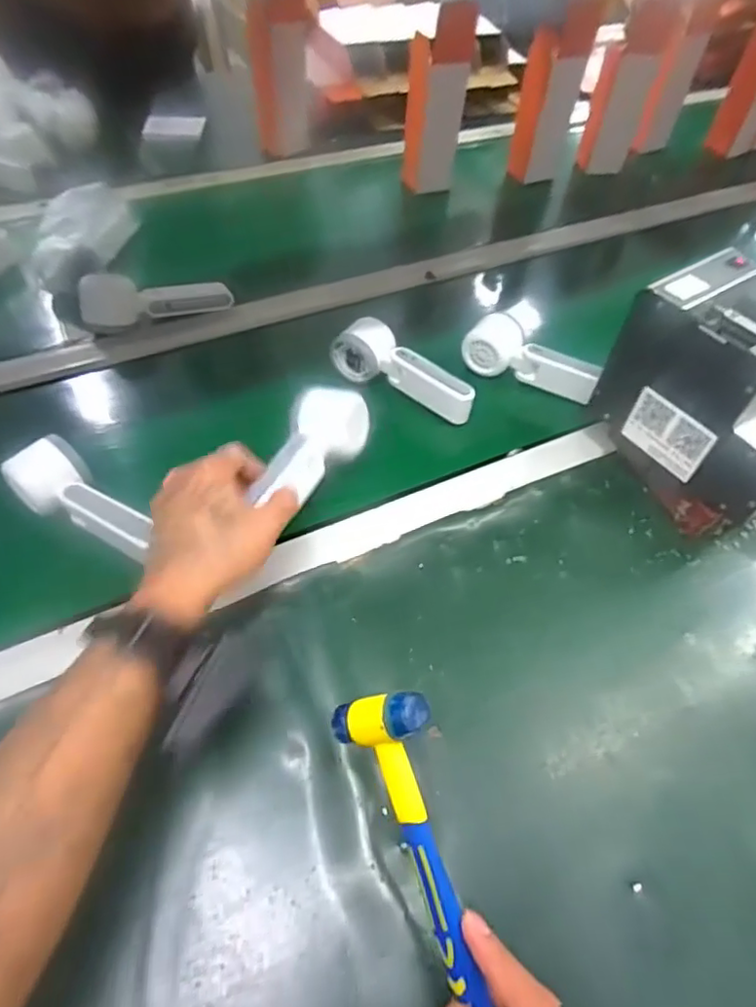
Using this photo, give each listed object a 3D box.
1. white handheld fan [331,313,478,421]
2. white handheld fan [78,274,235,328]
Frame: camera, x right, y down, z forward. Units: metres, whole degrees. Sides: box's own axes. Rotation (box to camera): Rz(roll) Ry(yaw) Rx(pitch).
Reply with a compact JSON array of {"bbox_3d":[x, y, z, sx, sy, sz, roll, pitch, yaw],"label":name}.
[{"bbox_3d":[0.028,-0.139,0.638,0.165,0.067,0.049,33,58,19],"label":"white handheld fan"},{"bbox_3d":[-0.248,-0.227,0.684,0.164,0.054,0.049,-14,54,-34],"label":"white handheld fan"}]

